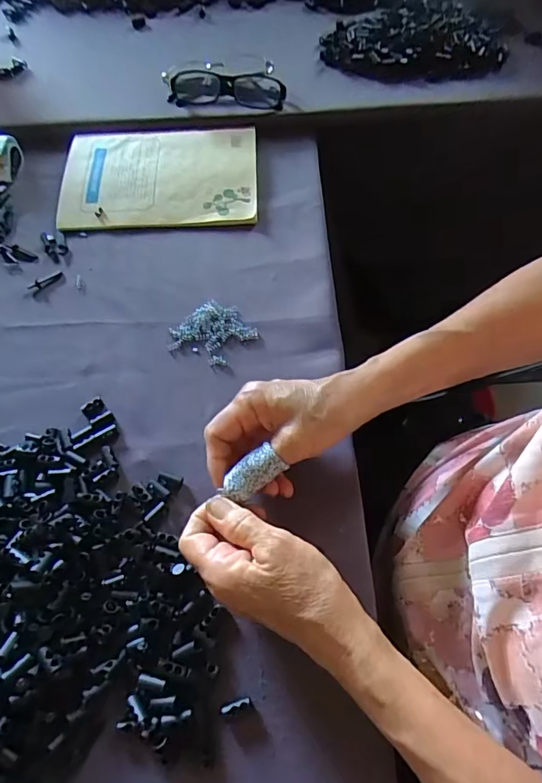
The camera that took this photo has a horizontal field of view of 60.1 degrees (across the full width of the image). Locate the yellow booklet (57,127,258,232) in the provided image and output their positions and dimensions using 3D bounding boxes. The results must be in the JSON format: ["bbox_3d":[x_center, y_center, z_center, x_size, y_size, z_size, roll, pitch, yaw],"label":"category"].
[{"bbox_3d":[-0.123,-0.235,0.508,0.213,0.013,0.145,-2,63,1],"label":"yellow booklet"}]

